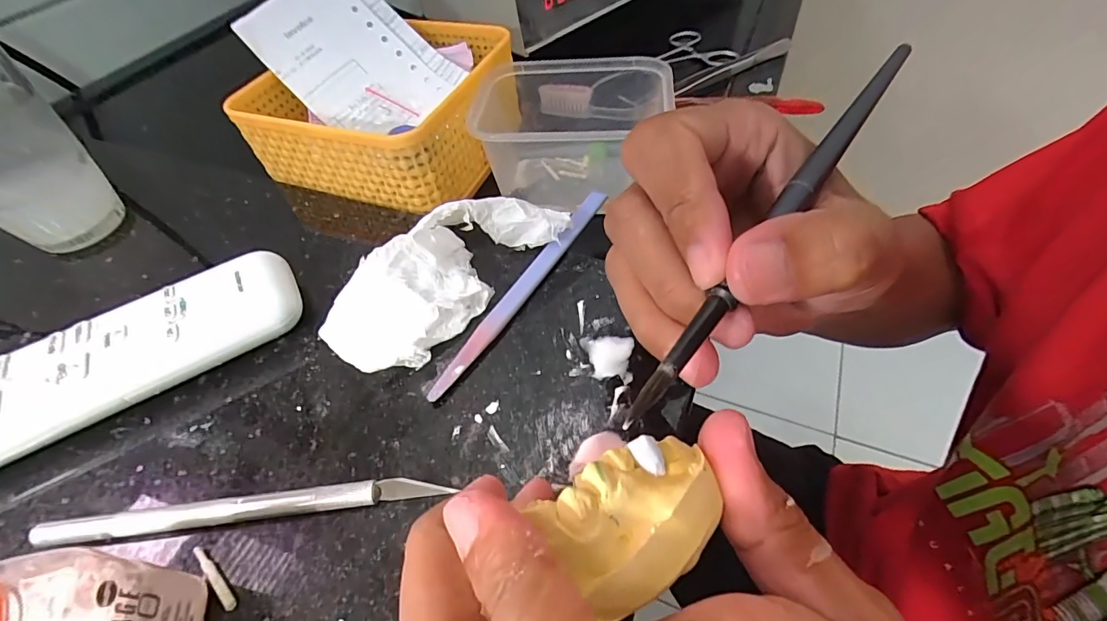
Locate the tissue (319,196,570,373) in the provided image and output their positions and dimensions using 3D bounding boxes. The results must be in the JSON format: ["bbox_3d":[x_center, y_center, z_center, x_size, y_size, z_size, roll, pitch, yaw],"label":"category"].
[{"bbox_3d":[-0.047,-0.020,0.207,0.047,0.033,0.113,34,62,27],"label":"tissue"}]

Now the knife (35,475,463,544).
[{"bbox_3d":[-0.105,0.068,0.160,0.135,0.007,0.008,-7,51,0],"label":"knife"}]

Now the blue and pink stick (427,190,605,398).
[{"bbox_3d":[-0.012,-0.014,0.214,0.010,0.009,0.132,25,58,23],"label":"blue and pink stick"}]

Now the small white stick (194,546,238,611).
[{"bbox_3d":[-0.108,0.085,0.150,0.026,0.004,0.004,29,60,25],"label":"small white stick"}]

